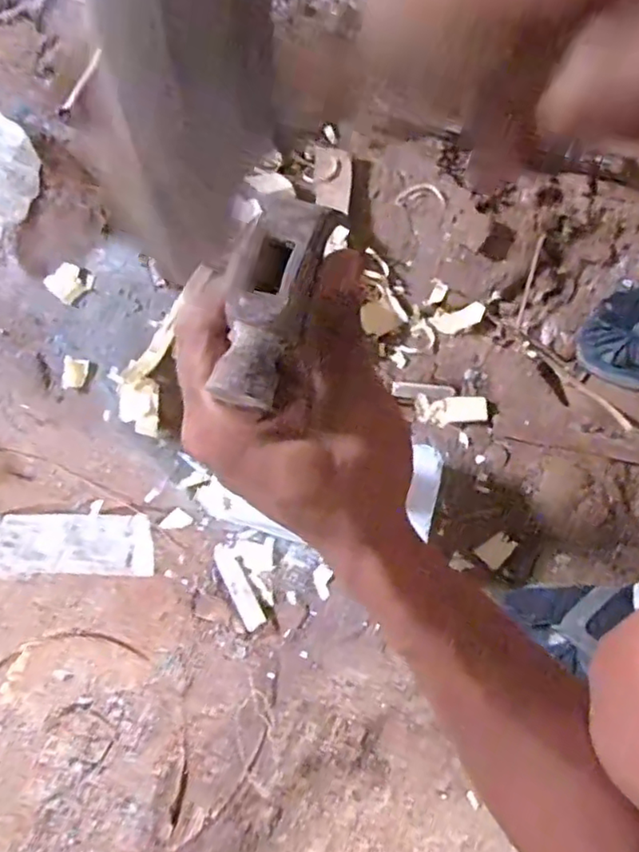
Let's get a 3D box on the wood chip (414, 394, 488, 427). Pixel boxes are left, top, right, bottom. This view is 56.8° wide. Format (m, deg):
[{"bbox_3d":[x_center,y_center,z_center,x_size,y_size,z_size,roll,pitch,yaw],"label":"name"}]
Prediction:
[{"bbox_3d":[0.144,-0.017,0.649,0.077,0.004,0.032,0,73,15],"label":"wood chip"}]

